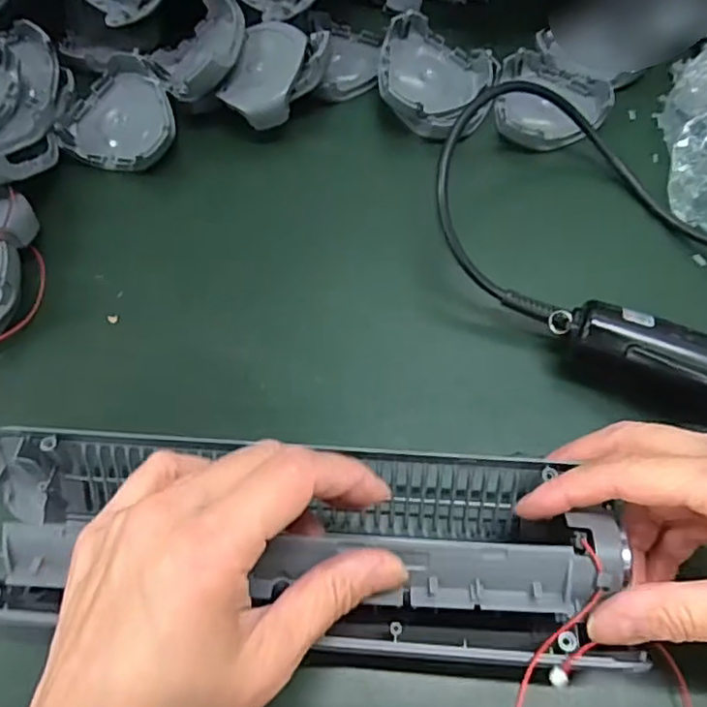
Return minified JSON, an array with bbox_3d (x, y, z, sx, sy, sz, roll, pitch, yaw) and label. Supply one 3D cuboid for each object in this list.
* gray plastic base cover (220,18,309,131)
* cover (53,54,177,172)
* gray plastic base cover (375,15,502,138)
[{"bbox_3d":[-0.060,-0.193,0.451,0.046,0.034,0.080,8,63,6],"label":"gray plastic base cover"},{"bbox_3d":[-0.165,-0.165,0.443,0.078,0.033,0.080,-6,62,-1],"label":"cover"},{"bbox_3d":[0.056,-0.193,0.449,0.085,0.033,0.082,20,65,12],"label":"gray plastic base cover"}]

